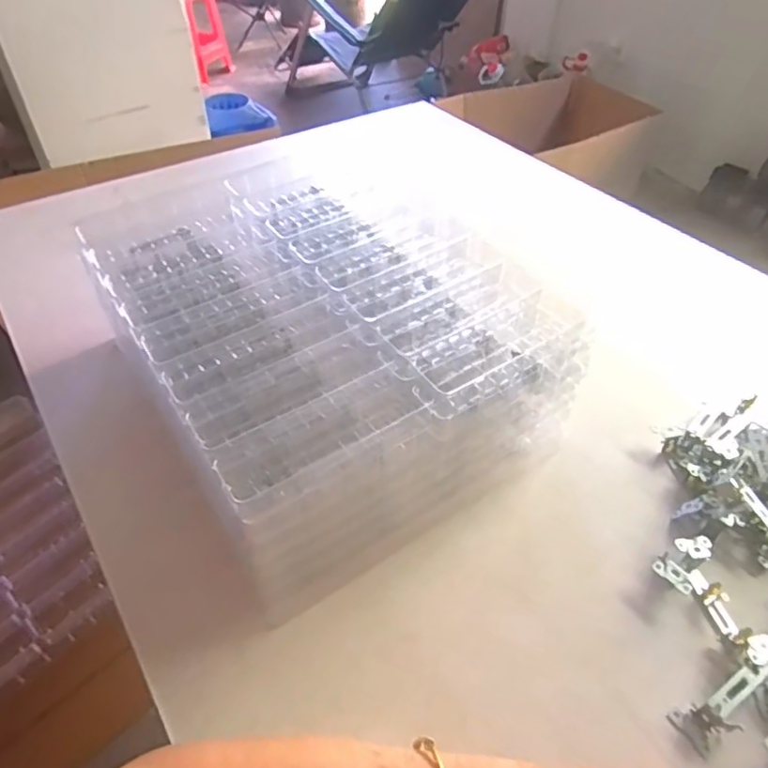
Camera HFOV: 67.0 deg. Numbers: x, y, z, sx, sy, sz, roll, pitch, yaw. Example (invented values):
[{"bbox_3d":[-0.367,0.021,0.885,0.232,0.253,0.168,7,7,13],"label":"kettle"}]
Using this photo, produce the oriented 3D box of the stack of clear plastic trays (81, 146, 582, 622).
[{"bbox_3d":[-0.076,-0.050,0.610,0.337,0.151,0.446,-26,52,-23],"label":"stack of clear plastic trays"}]

